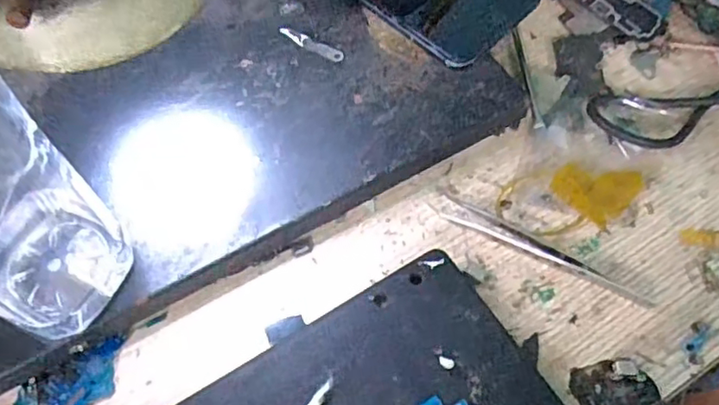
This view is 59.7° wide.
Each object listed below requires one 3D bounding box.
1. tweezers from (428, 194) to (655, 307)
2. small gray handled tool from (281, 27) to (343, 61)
[{"bbox_3d":[0.091,0.024,0.316,0.111,0.007,0.012,27,66,16],"label":"tweezers"},{"bbox_3d":[-0.028,-0.091,0.359,0.042,0.004,0.008,28,66,16],"label":"small gray handled tool"}]

